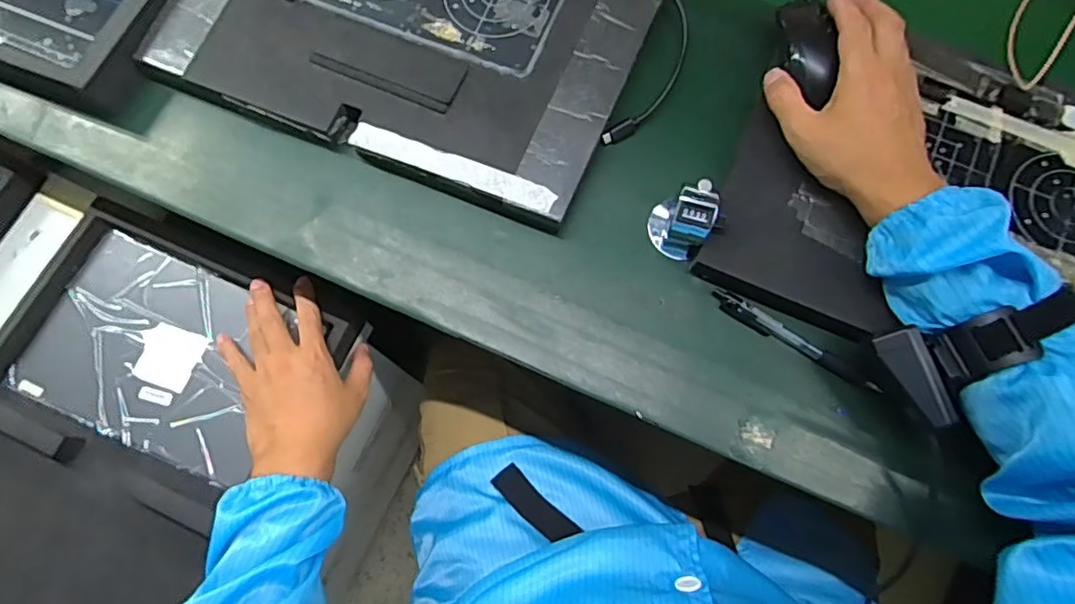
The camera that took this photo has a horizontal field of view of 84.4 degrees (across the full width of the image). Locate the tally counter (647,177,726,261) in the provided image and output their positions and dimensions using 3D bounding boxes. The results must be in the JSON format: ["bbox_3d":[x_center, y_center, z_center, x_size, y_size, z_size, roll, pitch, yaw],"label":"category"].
[{"bbox_3d":[0.115,-0.064,0.454,0.051,0.062,0.035,26,75,6],"label":"tally counter"}]

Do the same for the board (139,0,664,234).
[{"bbox_3d":[-0.108,-0.244,0.515,0.381,0.045,0.260,22,75,5],"label":"board"}]

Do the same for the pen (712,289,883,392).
[{"bbox_3d":[0.194,0.031,0.453,0.133,0.013,0.016,36,76,9],"label":"pen"}]

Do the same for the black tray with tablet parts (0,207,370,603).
[{"bbox_3d":[-0.391,0.143,0.522,0.293,0.035,0.405,22,75,5],"label":"black tray with tablet parts"}]

